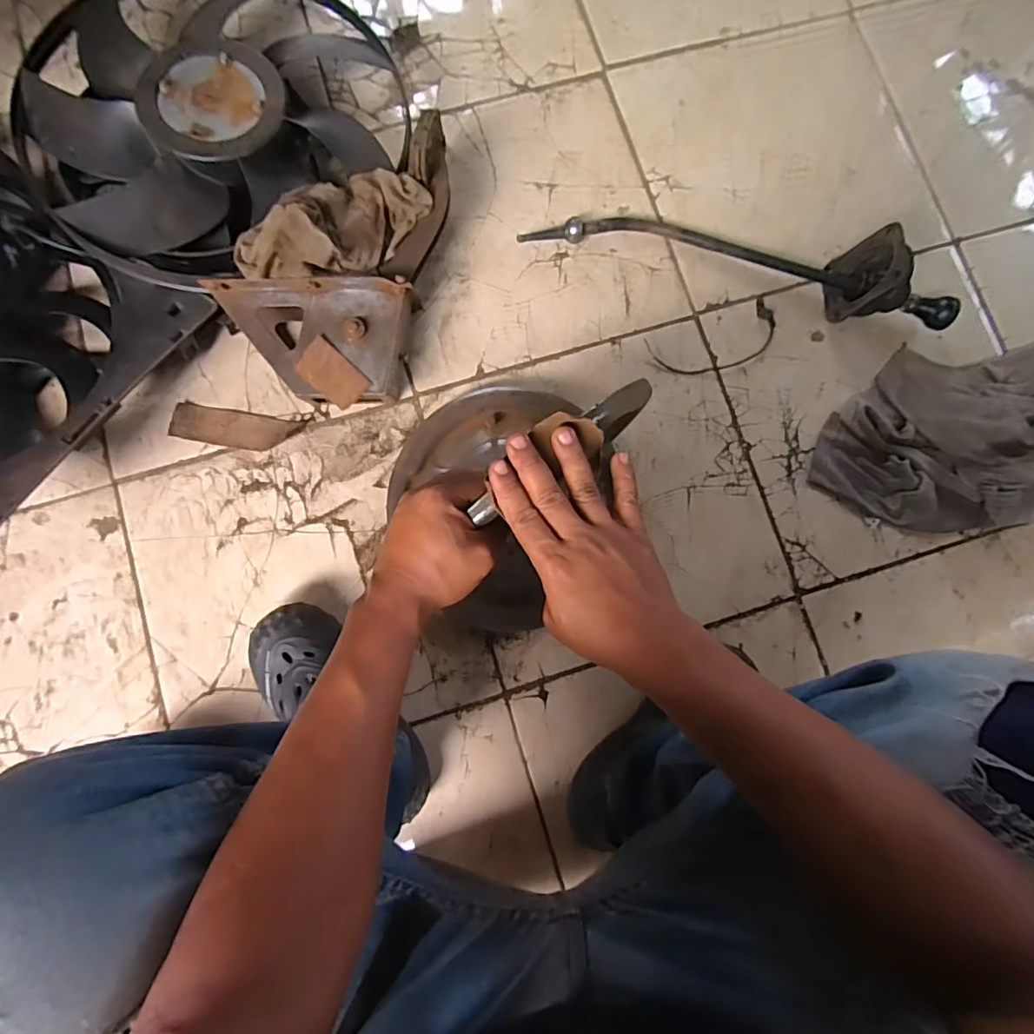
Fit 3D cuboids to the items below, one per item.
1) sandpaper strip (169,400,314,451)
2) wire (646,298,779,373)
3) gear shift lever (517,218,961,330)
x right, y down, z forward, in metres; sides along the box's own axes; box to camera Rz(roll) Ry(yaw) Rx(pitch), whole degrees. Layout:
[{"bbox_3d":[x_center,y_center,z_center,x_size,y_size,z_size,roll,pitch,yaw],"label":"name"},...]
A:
[{"bbox_3d":[-0.372,-0.117,0.711,0.169,0.004,0.047,9,91,-3],"label":"sandpaper strip"},{"bbox_3d":[0.279,-0.243,0.741,0.185,0.019,0.075,-19,87,-4],"label":"wire"},{"bbox_3d":[0.302,-0.351,0.715,0.593,0.096,0.118,9,85,0],"label":"gear shift lever"}]

